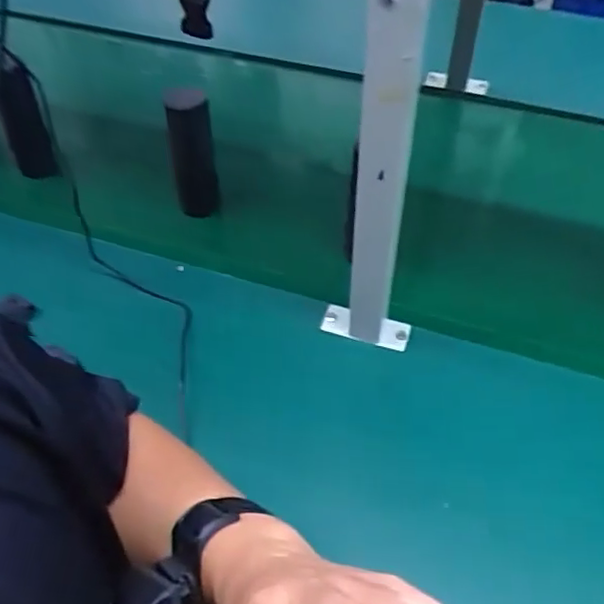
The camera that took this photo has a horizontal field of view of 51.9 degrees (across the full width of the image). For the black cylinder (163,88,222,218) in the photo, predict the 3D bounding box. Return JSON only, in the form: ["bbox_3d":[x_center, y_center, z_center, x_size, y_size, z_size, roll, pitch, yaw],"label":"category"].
[{"bbox_3d":[-0.141,-0.186,0.807,0.057,0.165,0.046,-11,52,-8],"label":"black cylinder"}]

